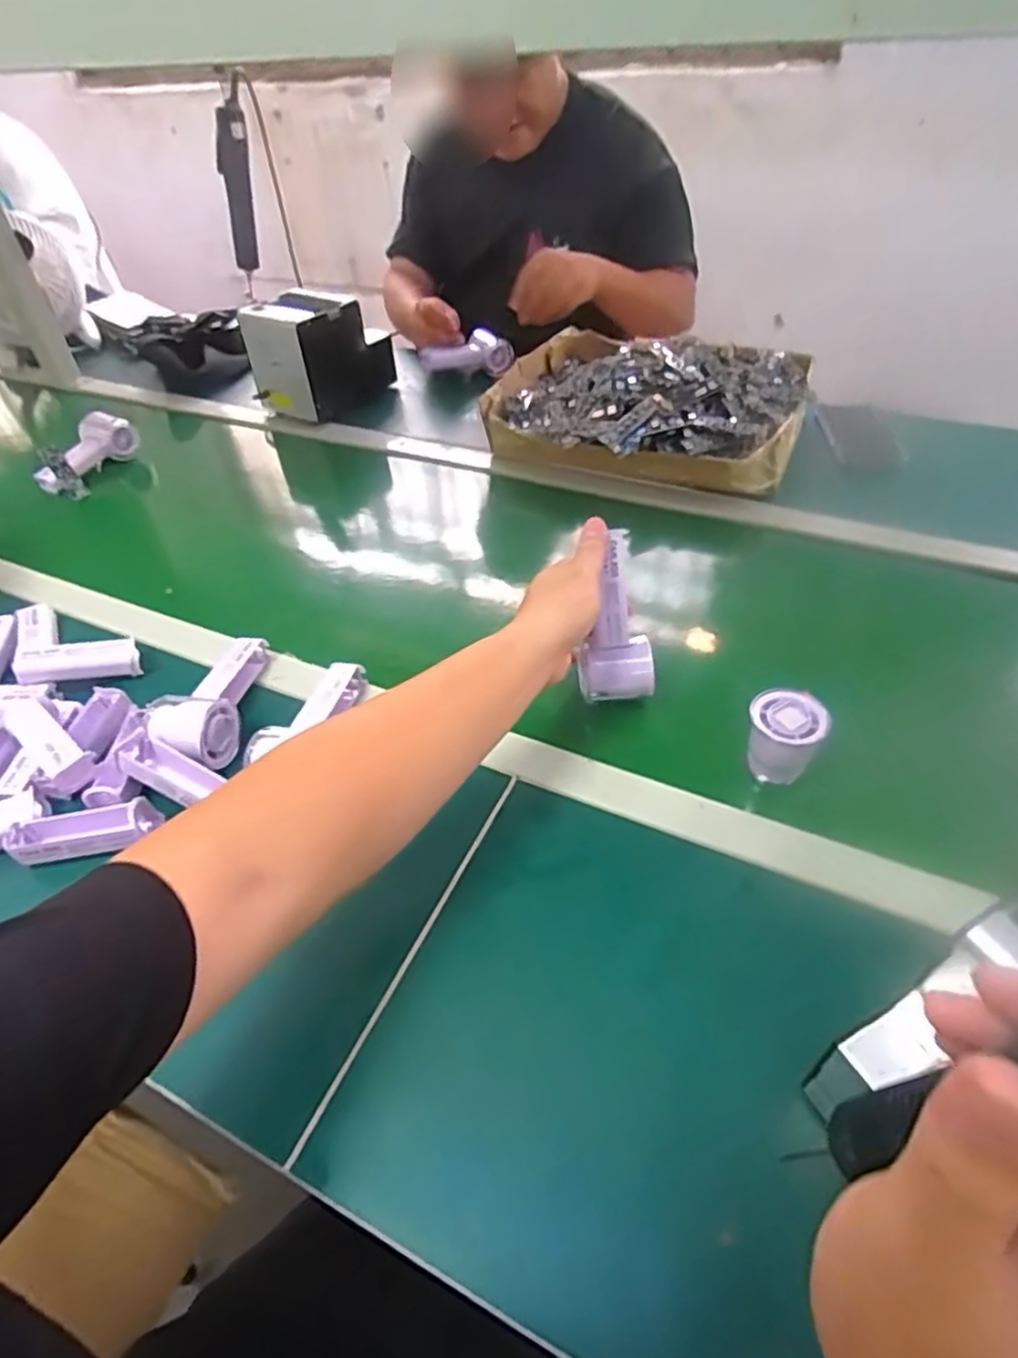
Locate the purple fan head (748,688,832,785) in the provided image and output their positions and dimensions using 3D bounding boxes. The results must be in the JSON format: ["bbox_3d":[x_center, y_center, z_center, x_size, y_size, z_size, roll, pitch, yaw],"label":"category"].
[{"bbox_3d":[0.218,0.046,0.563,0.054,0.058,0.049,21,49,23],"label":"purple fan head"}]

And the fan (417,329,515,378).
[{"bbox_3d":[-0.063,-0.521,1.136,0.151,0.056,0.051,-11,45,-8],"label":"fan"}]

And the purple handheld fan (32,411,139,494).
[{"bbox_3d":[-0.609,-0.321,1.017,0.053,0.064,0.152,32,67,30],"label":"purple handheld fan"}]

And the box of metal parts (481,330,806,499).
[{"bbox_3d":[0.183,-0.381,0.945,0.402,0.105,0.292,19,48,21],"label":"box of metal parts"}]

